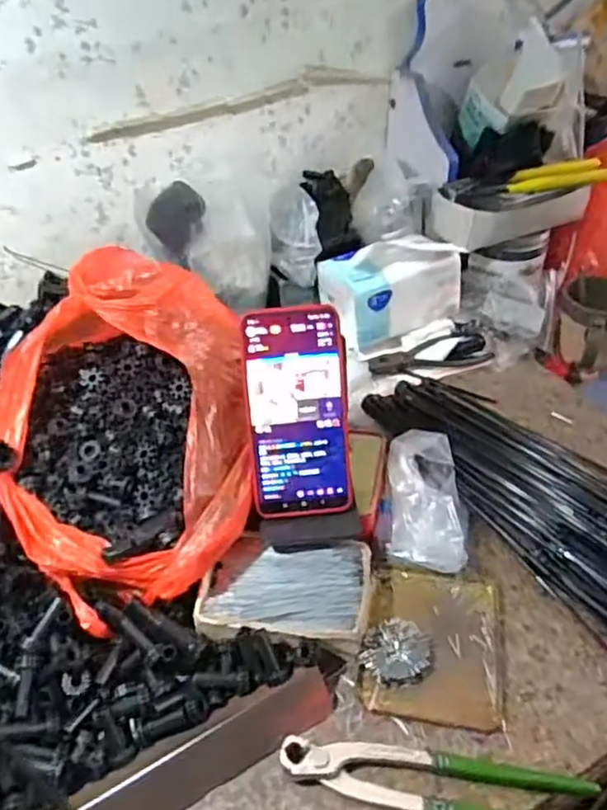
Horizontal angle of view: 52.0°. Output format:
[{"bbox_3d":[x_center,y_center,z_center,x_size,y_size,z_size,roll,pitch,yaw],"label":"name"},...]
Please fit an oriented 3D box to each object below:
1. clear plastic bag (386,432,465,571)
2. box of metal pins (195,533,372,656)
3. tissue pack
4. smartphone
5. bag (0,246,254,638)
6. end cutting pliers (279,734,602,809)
[{"bbox_3d":[0.105,0.084,0.548,0.066,0.052,0.130,-2,55,6],"label":"clear plastic bag"},{"bbox_3d":[-0.013,0.147,0.489,0.126,0.027,0.087,1,40,10],"label":"box of metal pins"},{"bbox_3d":[0.106,-0.137,0.729,0.156,0.118,0.083,-16,40,-11],"label":"tissue pack"},{"bbox_3d":[-0.004,0.007,0.486,0.078,0.163,0.006,-4,10,-1],"label":"smartphone"},{"bbox_3d":[-0.145,0.014,0.518,0.197,0.179,0.253,-16,40,-11],"label":"bag"},{"bbox_3d":[0.086,0.241,0.400,0.198,0.023,0.043,2,40,11],"label":"end cutting pliers"}]

